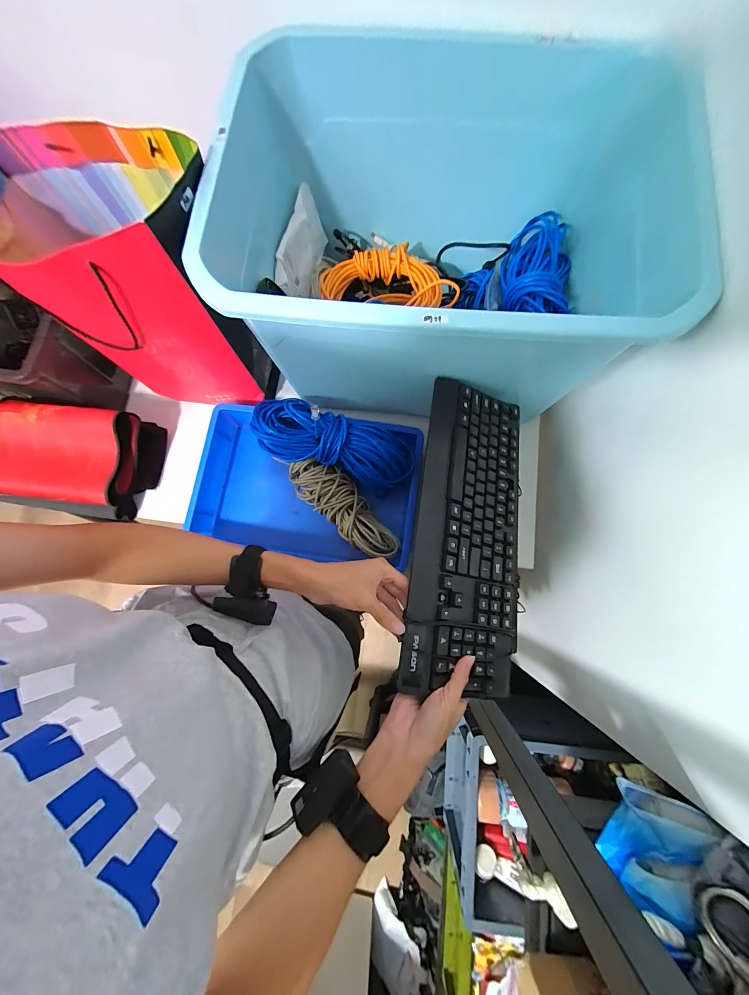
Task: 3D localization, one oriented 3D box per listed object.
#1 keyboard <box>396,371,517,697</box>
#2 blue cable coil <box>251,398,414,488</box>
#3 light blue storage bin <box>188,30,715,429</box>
[{"bbox_3d":[0.134,0.040,0.473,0.168,0.019,0.421,12,74,-18],"label":"keyboard"},{"bbox_3d":[-0.077,-0.104,0.640,0.302,0.086,0.128,18,80,4],"label":"blue cable coil"},{"bbox_3d":[0.096,-0.399,0.578,0.612,0.319,0.477,6,79,2],"label":"light blue storage bin"}]

